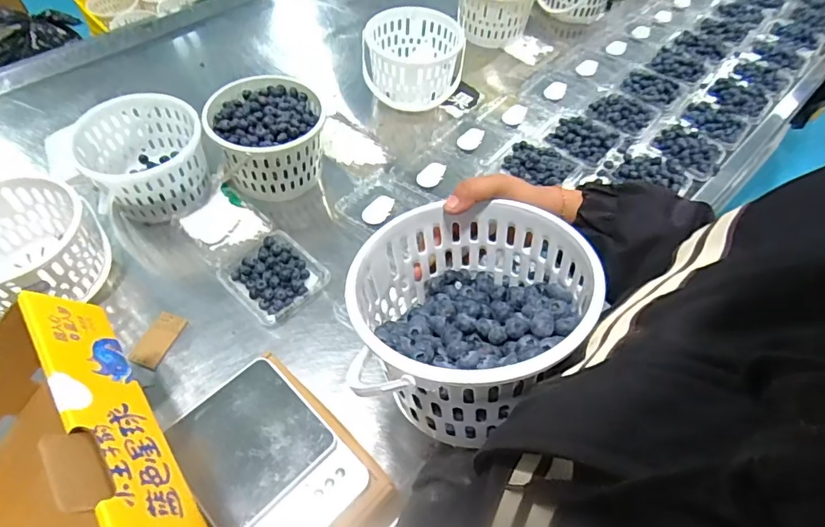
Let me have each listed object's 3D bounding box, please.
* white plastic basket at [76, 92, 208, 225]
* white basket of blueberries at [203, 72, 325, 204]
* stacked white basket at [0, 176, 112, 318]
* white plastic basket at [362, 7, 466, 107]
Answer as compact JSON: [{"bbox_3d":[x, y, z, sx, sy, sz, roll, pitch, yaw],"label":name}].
[{"bbox_3d":[-0.400,-0.157,0.744,0.165,0.113,0.168,2,54,-3],"label":"white plastic basket"},{"bbox_3d":[-0.230,-0.197,0.784,0.167,0.125,0.169,-10,56,-12],"label":"white basket of blueberries"},{"bbox_3d":[-0.522,-0.017,0.657,0.171,0.113,0.176,-24,60,-20],"label":"stacked white basket"},{"bbox_3d":[0.001,-0.382,0.934,0.179,0.114,0.175,-3,55,-7],"label":"white plastic basket"}]

